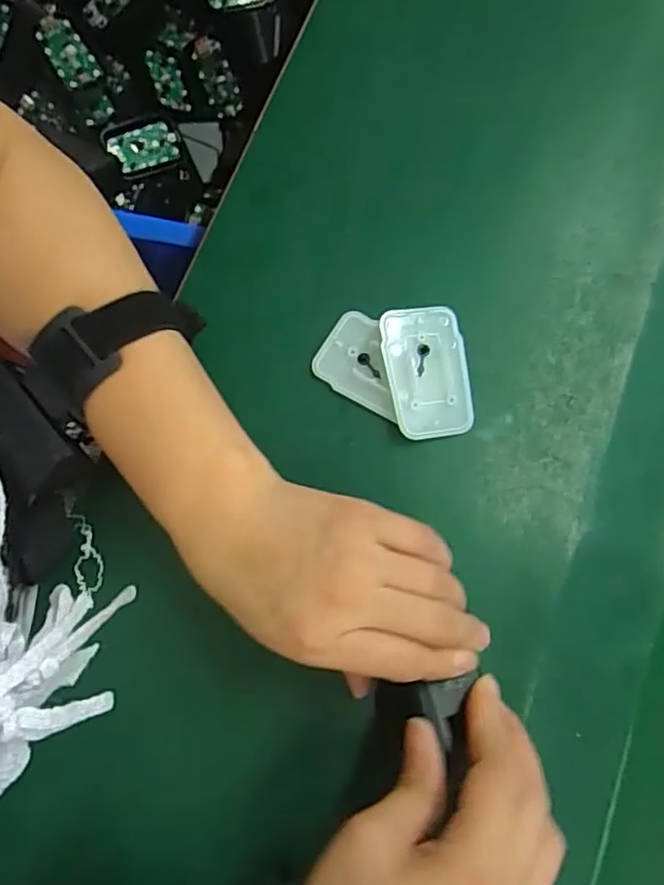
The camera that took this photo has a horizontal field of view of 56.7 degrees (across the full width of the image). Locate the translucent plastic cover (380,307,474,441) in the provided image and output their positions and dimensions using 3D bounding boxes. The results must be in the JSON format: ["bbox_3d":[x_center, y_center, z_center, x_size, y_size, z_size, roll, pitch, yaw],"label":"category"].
[{"bbox_3d":[0.051,-0.037,0.325,0.043,0.005,0.069,-9,87,-6],"label":"translucent plastic cover"}]

